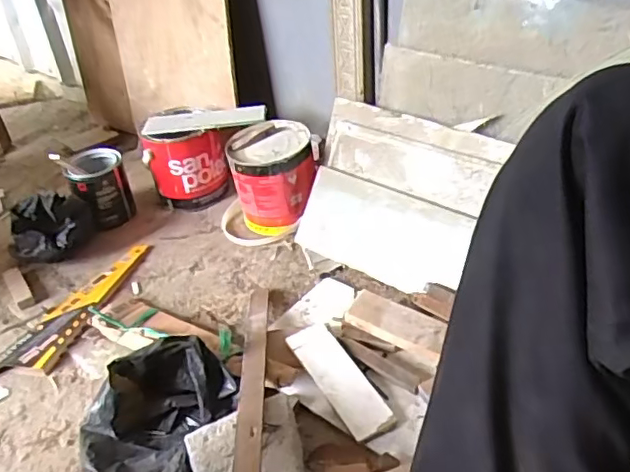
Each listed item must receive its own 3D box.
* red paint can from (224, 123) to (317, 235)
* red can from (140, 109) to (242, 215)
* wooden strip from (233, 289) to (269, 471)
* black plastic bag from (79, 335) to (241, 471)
[{"bbox_3d":[-0.074,-0.101,1.081,0.148,0.167,0.134,-9,37,-4],"label":"red paint can"},{"bbox_3d":[-0.241,-0.154,1.172,0.170,0.170,0.132,-12,38,-8],"label":"red can"},{"bbox_3d":[-0.077,0.186,0.723,0.029,0.014,0.485,-7,23,0],"label":"wooden strip"},{"bbox_3d":[-0.196,0.217,0.728,0.160,0.104,0.178,6,39,16],"label":"black plastic bag"}]

